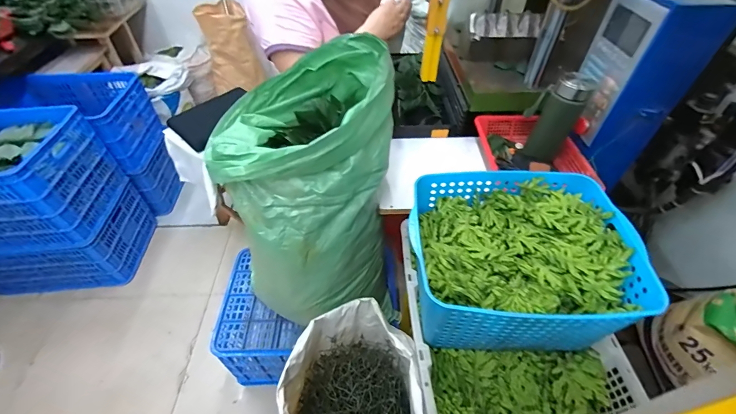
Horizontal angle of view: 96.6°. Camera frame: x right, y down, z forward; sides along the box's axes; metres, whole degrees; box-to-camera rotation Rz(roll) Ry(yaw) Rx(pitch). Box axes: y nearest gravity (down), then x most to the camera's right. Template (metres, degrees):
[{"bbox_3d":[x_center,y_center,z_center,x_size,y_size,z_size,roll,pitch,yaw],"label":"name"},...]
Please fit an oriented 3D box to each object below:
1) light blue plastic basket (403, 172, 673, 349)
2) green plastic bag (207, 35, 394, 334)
[{"bbox_3d":[0.248,0.101,0.606,0.346,0.189,0.283,1,47,2],"label":"light blue plastic basket"},{"bbox_3d":[-0.136,-0.040,0.781,0.351,0.544,0.360,-13,48,-11],"label":"green plastic bag"}]

